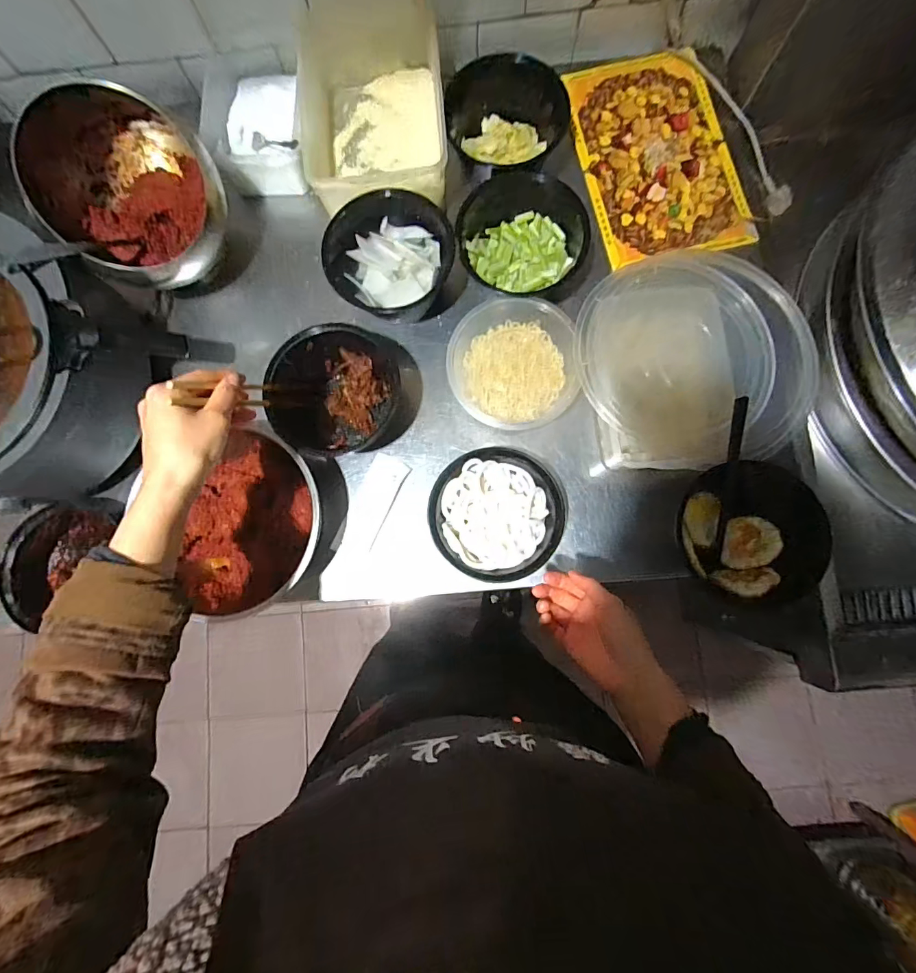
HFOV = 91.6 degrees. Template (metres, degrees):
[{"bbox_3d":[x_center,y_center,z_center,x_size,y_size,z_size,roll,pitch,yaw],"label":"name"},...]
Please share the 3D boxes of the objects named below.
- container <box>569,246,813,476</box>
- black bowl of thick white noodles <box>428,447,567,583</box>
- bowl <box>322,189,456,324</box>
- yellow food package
[{"bbox_3d":[0.291,-0.159,0.578,0.282,0.095,0.276,-14,81,0],"label":"container"},{"bbox_3d":[0.050,0.037,0.587,0.168,0.050,0.162,0,82,2],"label":"black bowl of thick white noodles"},{"bbox_3d":[-0.088,-0.309,0.611,0.166,0.077,0.151,9,82,3],"label":"bowl"},{"bbox_3d":[0.295,-0.492,0.668,0.215,0.015,0.331,-14,81,0],"label":"yellow food package"}]

